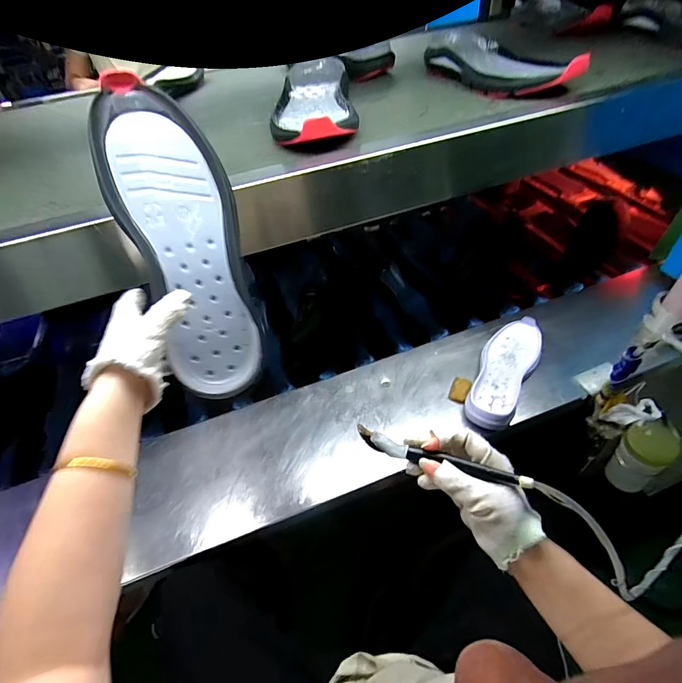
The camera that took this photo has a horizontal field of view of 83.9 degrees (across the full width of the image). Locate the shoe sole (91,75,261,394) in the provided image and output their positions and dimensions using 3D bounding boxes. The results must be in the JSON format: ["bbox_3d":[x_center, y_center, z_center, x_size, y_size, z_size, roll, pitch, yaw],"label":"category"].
[{"bbox_3d":[-0.176,-0.106,0.438,0.123,0.345,0.064,-18,5,-11],"label":"shoe sole"}]

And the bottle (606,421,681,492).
[{"bbox_3d":[0.568,0.220,0.720,0.080,0.141,0.074,-3,46,3],"label":"bottle"}]

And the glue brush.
[{"bbox_3d":[0.094,0.113,0.366,0.164,0.024,0.015,11,46,18],"label":"glue brush"}]

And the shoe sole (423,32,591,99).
[{"bbox_3d":[0.268,-0.501,0.681,0.130,0.052,0.342,-15,47,-8],"label":"shoe sole"}]

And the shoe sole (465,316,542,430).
[{"bbox_3d":[0.319,0.056,0.743,0.100,0.048,0.272,22,52,24],"label":"shoe sole"}]

